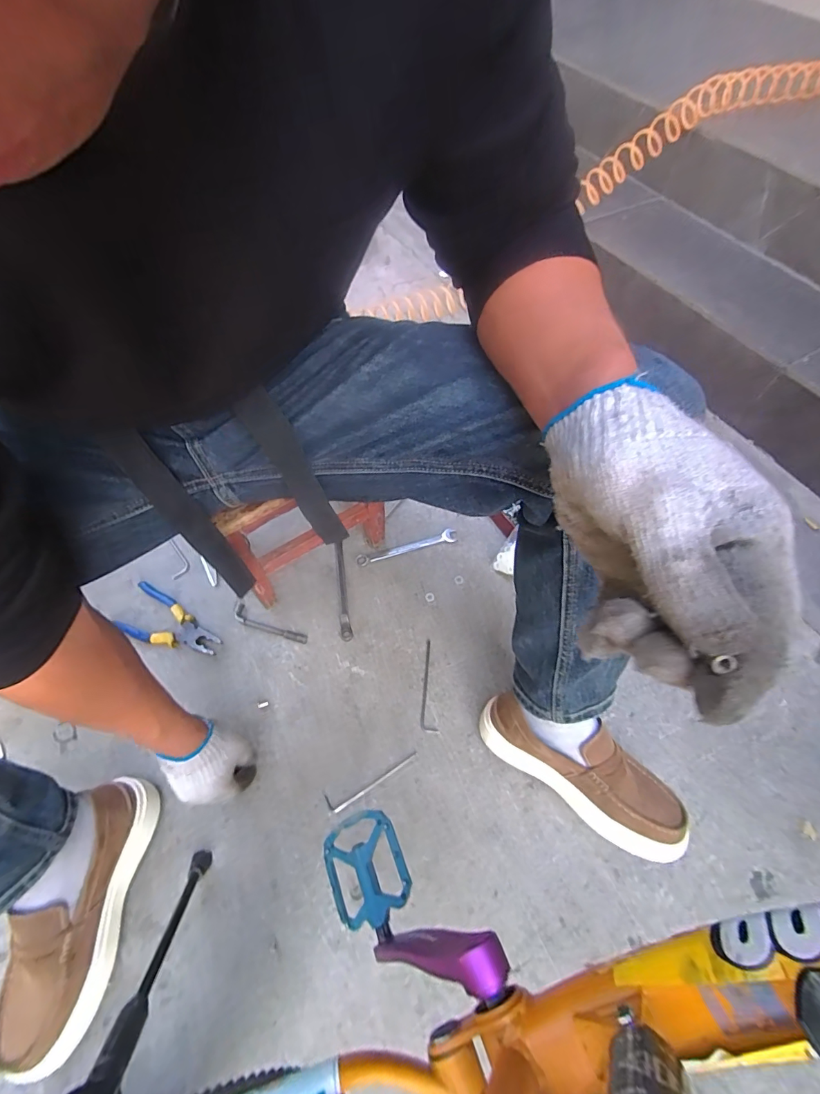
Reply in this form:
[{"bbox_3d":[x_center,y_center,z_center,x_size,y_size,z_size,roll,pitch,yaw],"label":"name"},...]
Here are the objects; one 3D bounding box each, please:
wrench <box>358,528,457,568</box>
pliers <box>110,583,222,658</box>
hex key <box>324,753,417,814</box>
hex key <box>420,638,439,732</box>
[{"bbox_3d":[-0.005,0.000,0.827,0.192,0.007,0.028,-18,62,-10],"label":"wrench"},{"bbox_3d":[-0.397,0.131,0.735,0.178,0.025,0.081,26,64,13],"label":"pliers"},{"bbox_3d":[-0.052,0.337,0.638,0.140,0.005,0.028,-20,63,-11],"label":"hex key"},{"bbox_3d":[0.028,0.219,0.711,0.026,0.004,0.142,-1,61,-1],"label":"hex key"}]

